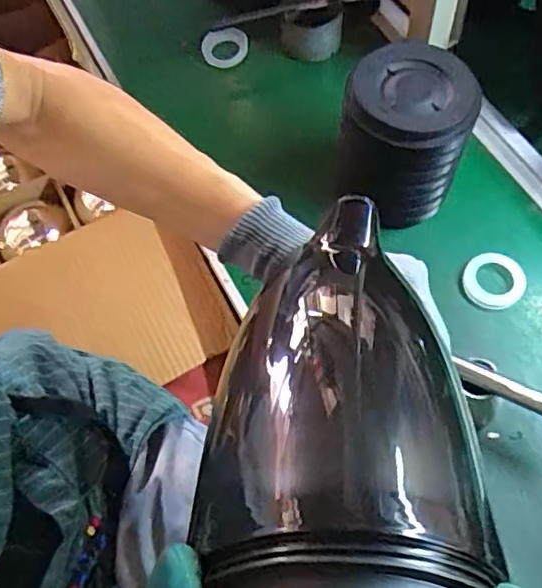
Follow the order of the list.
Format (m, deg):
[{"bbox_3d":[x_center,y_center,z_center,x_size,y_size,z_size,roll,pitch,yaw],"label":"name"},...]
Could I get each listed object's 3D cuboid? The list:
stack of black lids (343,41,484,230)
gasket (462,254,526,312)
[{"bbox_3d":[0.133,-0.157,0.607,0.115,0.135,0.111,16,66,11],"label":"stack of black lids"},{"bbox_3d":[0.222,-0.013,0.608,0.058,0.014,0.054,-1,64,3],"label":"gasket"}]

